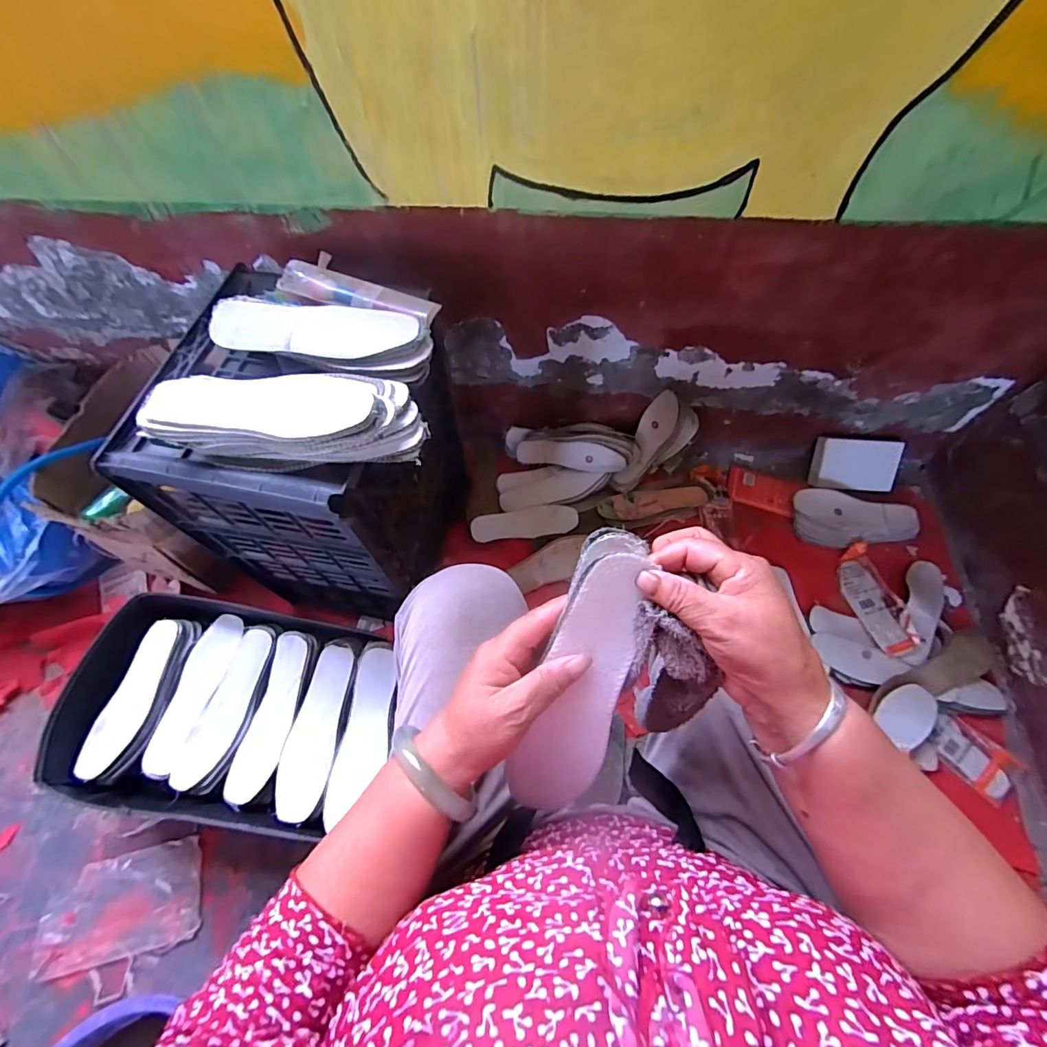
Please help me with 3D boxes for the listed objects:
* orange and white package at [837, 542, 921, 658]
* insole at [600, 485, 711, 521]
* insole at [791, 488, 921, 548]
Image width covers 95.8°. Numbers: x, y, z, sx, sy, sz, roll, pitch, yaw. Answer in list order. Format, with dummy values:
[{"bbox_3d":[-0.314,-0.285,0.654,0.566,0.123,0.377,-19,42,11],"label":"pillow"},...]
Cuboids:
[{"bbox_3d":[0.659,0.139,0.888,0.081,0.027,0.212,-7,62,-3],"label":"orange and white package"},{"bbox_3d":[0.263,-0.043,0.961,0.215,0.014,0.059,-9,58,2],"label":"insole"},{"bbox_3d":[0.666,-0.017,0.946,0.232,0.043,0.111,-5,62,-2],"label":"insole"}]

